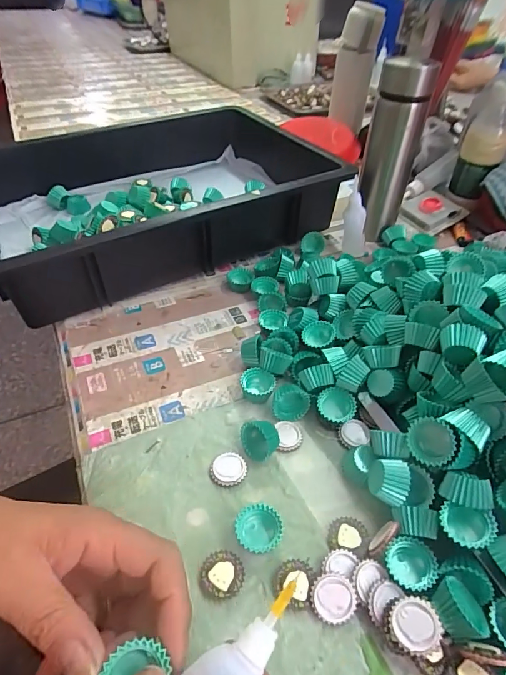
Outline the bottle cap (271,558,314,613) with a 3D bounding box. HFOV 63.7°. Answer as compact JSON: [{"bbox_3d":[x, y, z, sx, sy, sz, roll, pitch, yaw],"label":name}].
[{"bbox_3d":[0.026,0.159,0.265,0.025,0.008,0.029,9,45,8],"label":"bottle cap"}]

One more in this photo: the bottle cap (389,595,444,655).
[{"bbox_3d":[0.094,0.166,0.236,0.027,0.004,0.026,-15,45,15],"label":"bottle cap"}]

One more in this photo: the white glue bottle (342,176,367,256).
[{"bbox_3d":[0.136,-0.155,0.537,0.032,0.090,0.036,11,45,10],"label":"white glue bottle"}]

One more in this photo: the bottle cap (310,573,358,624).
[{"bbox_3d":[0.051,0.164,0.256,0.028,0.005,0.027,-1,70,2],"label":"bottle cap"}]

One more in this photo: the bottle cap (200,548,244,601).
[{"bbox_3d":[-0.020,0.155,0.267,0.028,0.007,0.028,1,44,-1],"label":"bottle cap"}]

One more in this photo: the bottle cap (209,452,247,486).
[{"bbox_3d":[-0.020,0.103,0.321,0.028,0.006,0.027,1,44,-1],"label":"bottle cap"}]

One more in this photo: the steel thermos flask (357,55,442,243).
[{"bbox_3d":[0.169,-0.221,0.506,0.058,0.203,0.055,14,46,13],"label":"steel thermos flask"}]

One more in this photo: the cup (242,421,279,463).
[{"bbox_3d":[0.006,0.083,0.329,0.030,0.024,0.023,0,44,-1],"label":"cup"}]

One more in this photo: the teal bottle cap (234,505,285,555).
[{"bbox_3d":[0.005,0.134,0.284,0.030,0.016,0.030,1,44,-1],"label":"teal bottle cap"}]

